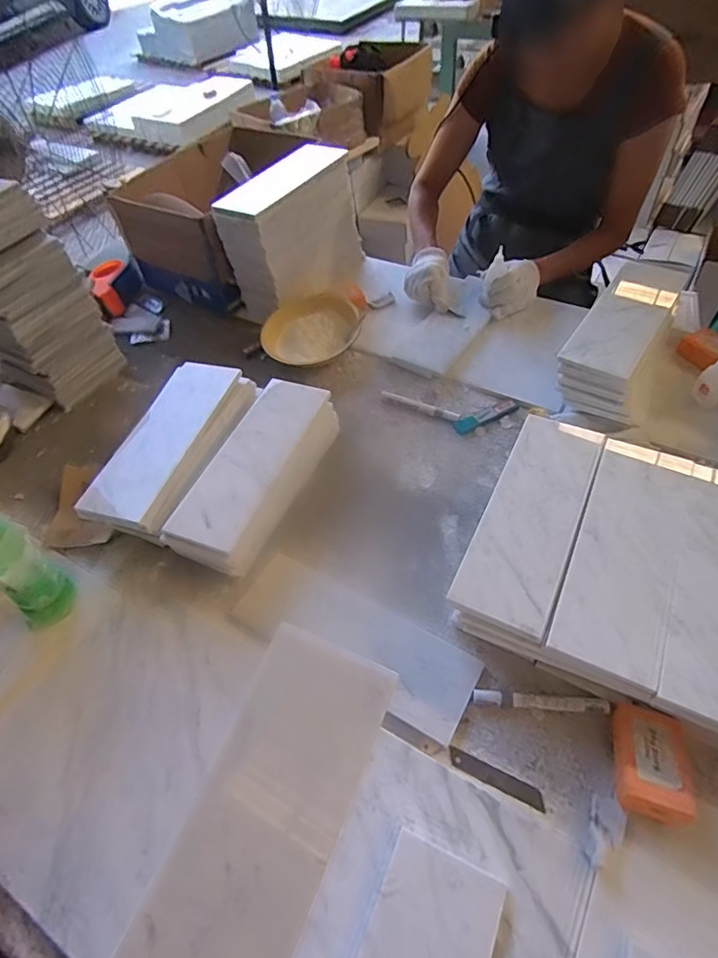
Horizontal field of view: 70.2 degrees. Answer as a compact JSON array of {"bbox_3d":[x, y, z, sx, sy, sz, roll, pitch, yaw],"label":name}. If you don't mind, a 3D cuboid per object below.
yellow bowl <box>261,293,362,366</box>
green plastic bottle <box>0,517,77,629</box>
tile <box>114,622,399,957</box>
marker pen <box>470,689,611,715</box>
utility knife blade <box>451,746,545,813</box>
[{"bbox_3d":[-0.084,-0.282,0.970,0.176,0.043,0.174,-2,51,3],"label":"yellow bowl"},{"bbox_3d":[-0.413,0.099,0.604,0.064,0.208,0.068,32,60,26],"label":"green plastic bottle"},{"bbox_3d":[-0.075,0.252,0.330,0.098,0.012,0.295,23,69,10],"label":"tile"},{"bbox_3d":[0.197,0.243,0.558,0.141,0.013,0.016,3,51,7],"label":"marker pen"},{"bbox_3d":[0.142,0.311,0.532,0.099,0.006,0.019,20,55,19],"label":"utility knife blade"}]

